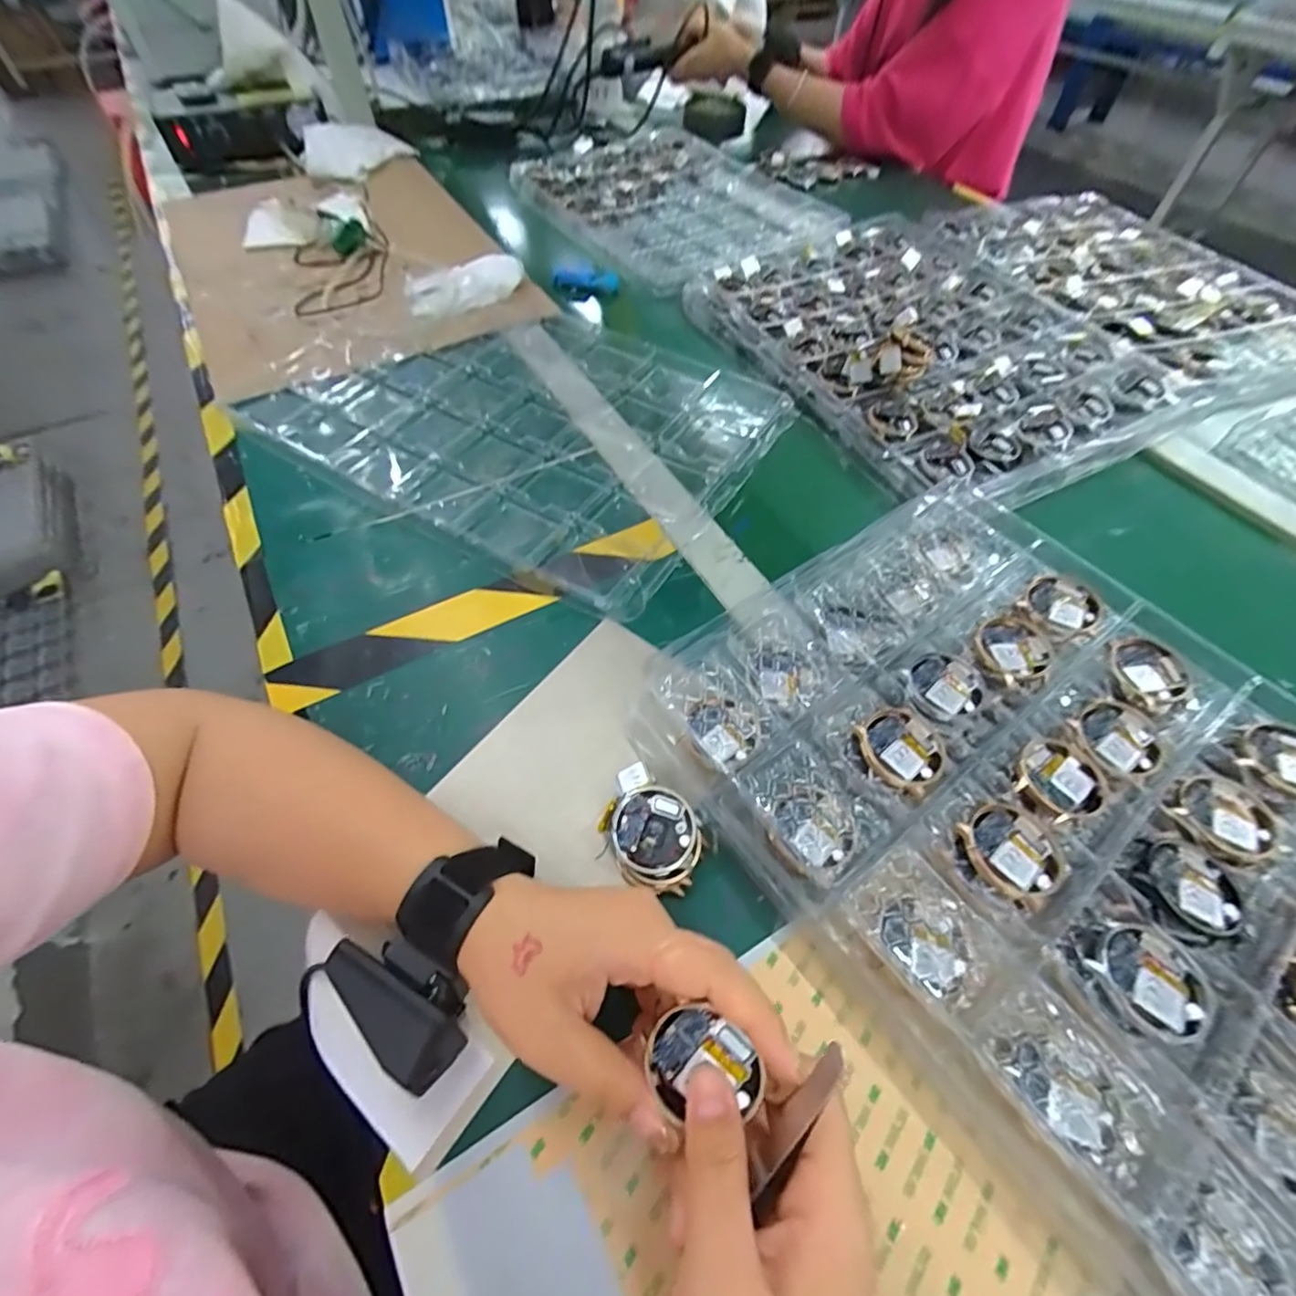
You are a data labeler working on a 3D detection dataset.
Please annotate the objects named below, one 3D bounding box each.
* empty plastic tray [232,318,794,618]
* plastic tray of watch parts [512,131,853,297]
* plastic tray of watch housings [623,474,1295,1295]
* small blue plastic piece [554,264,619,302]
[{"bbox_3d":[-0.110,-0.218,0.532,0.414,0.020,0.299,28,59,17],"label":"empty plastic tray"},{"bbox_3d":[0.040,-0.637,0.826,0.328,0.039,0.460,-26,58,-13],"label":"plastic tray of watch parts"},{"bbox_3d":[0.240,0.102,0.299,0.307,0.054,0.438,-32,62,-21],"label":"plastic tray of watch housings"},{"bbox_3d":[-0.074,-0.444,0.697,0.074,0.036,0.025,-7,56,-6],"label":"small blue plastic piece"}]

